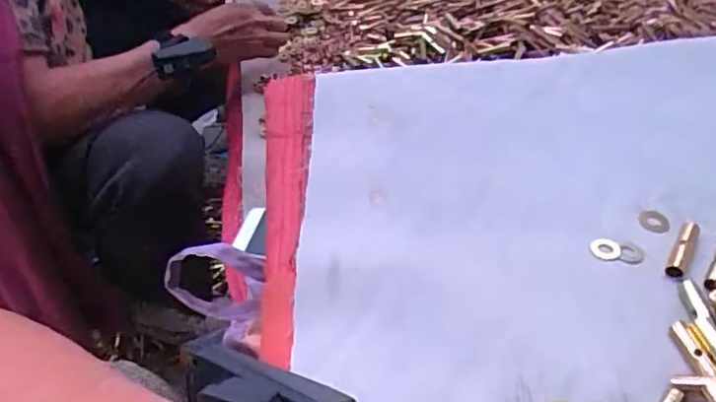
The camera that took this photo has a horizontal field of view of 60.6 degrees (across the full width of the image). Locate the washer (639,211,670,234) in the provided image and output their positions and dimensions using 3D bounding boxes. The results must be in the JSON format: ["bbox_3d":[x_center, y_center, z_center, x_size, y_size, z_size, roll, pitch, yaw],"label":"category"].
[{"bbox_3d":[0.180,0.012,0.372,0.018,0.004,0.021,30,49,11],"label":"washer"}]

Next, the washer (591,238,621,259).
[{"bbox_3d":[0.143,0.027,0.353,0.016,0.004,0.014,19,48,21],"label":"washer"}]

